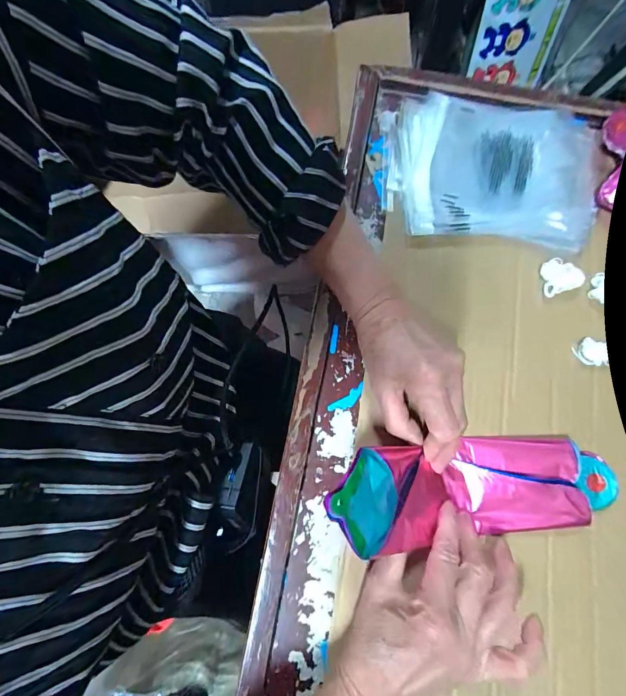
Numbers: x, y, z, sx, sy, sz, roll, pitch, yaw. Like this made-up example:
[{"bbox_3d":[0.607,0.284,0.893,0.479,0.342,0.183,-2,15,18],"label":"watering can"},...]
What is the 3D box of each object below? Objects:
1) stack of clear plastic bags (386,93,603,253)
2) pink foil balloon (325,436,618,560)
[{"bbox_3d":[0.196,-0.192,0.378,0.217,0.010,0.169,9,77,1],"label":"stack of clear plastic bags"},{"bbox_3d":[0.131,0.119,0.295,0.255,0.051,0.079,1,76,-17],"label":"pink foil balloon"}]

